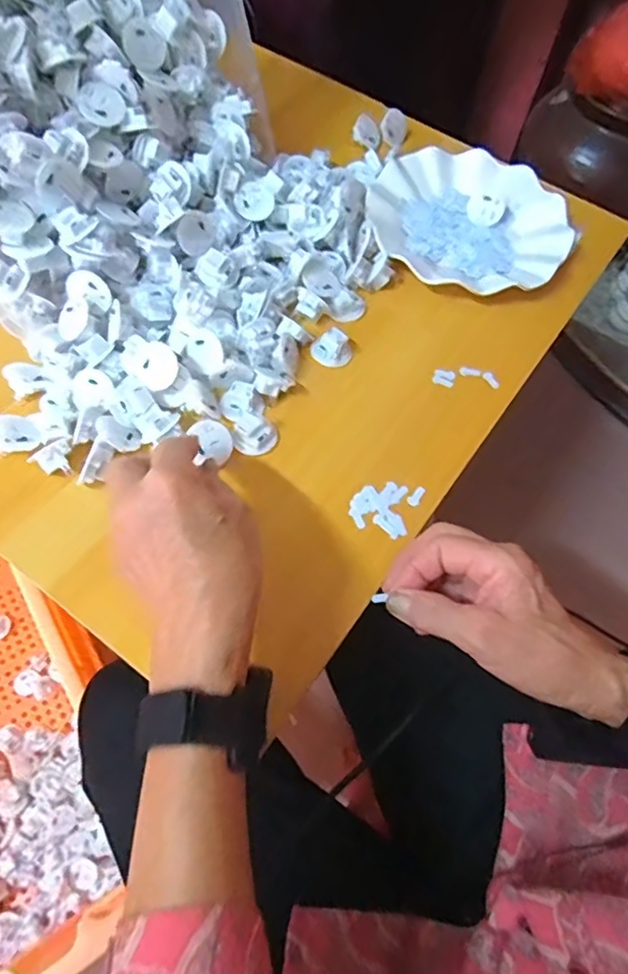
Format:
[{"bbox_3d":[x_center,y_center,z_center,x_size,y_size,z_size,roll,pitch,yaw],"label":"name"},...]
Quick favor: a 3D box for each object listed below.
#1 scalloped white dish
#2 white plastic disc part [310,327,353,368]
[{"bbox_3d":[0.141,-0.246,0.543,0.181,0.024,0.177,25,64,9],"label":"scalloped white dish"},{"bbox_3d":[0.014,-0.112,0.471,0.032,0.018,0.028,15,63,4],"label":"white plastic disc part"}]

